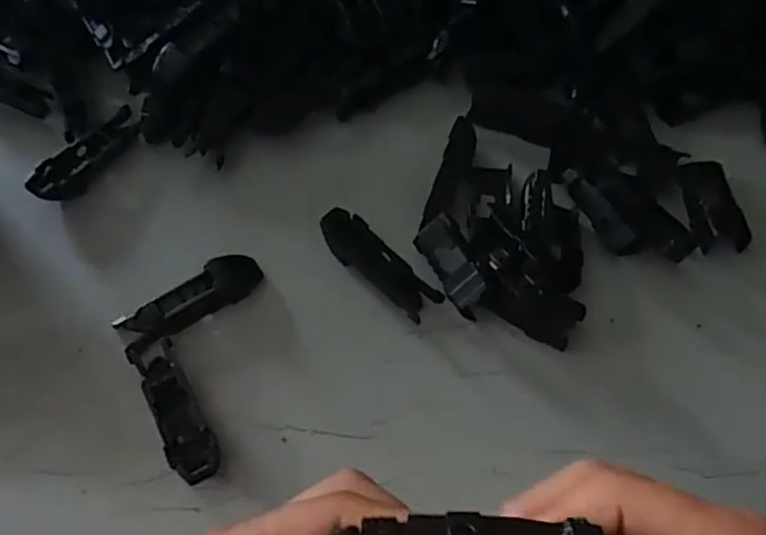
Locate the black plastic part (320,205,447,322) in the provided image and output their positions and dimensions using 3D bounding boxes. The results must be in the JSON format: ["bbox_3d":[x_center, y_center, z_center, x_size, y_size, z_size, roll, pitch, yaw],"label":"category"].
[{"bbox_3d":[-0.003,-0.002,0.330,0.021,0.008,0.071,-41,71,-20],"label":"black plastic part"}]

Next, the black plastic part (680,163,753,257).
[{"bbox_3d":[0.178,-0.034,0.356,0.025,0.010,0.053,-4,63,-5],"label":"black plastic part"}]

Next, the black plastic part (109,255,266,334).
[{"bbox_3d":[-0.092,0.015,0.317,0.070,0.013,0.021,-29,68,-16],"label":"black plastic part"}]

